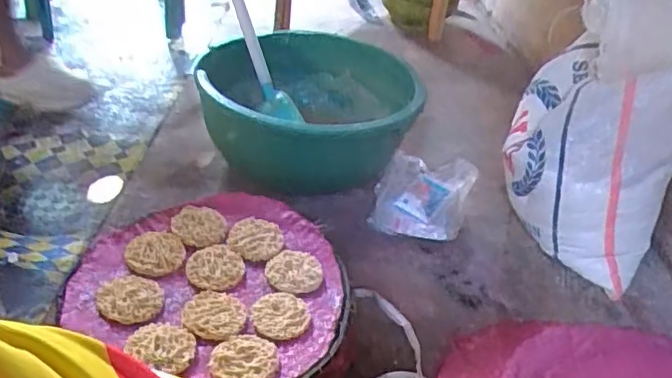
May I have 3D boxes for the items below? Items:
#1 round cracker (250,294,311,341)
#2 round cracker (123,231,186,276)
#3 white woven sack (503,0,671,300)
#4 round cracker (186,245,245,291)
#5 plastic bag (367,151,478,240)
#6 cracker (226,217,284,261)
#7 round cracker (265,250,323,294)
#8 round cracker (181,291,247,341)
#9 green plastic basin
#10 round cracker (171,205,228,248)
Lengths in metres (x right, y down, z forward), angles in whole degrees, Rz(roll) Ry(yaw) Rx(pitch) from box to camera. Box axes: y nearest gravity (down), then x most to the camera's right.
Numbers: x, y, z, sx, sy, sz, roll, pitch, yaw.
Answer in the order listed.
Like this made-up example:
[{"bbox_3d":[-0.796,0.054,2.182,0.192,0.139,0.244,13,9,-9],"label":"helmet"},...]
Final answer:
[{"bbox_3d":[-0.069,0.154,0.742,0.068,0.009,0.072,5,35,-4],"label":"round cracker"},{"bbox_3d":[-0.242,0.084,0.803,0.074,0.018,0.085,-4,37,-16],"label":"round cracker"},{"bbox_3d":[0.454,-0.098,1.023,0.291,0.452,0.204,32,42,30],"label":"white woven sack"},{"bbox_3d":[-0.159,0.103,0.791,0.070,0.014,0.066,5,35,-4],"label":"round cracker"},{"bbox_3d":[0.165,0.008,1.147,0.171,0.086,0.221,18,36,15],"label":"plastic bag"},{"bbox_3d":[-0.112,0.066,0.850,0.074,0.013,0.080,7,49,-1],"label":"cracker"},{"bbox_3d":[-0.056,0.109,0.808,0.072,0.012,0.070,5,35,-4],"label":"round cracker"},{"bbox_3d":[-0.148,0.151,0.730,0.074,0.008,0.083,-6,38,-19],"label":"round cracker"},{"bbox_3d":[-0.060,-0.145,1.218,0.403,0.281,0.409,5,35,-4],"label":"green plastic basin"},{"bbox_3d":[-0.194,0.052,0.851,0.073,0.010,0.062,33,72,15],"label":"round cracker"}]

